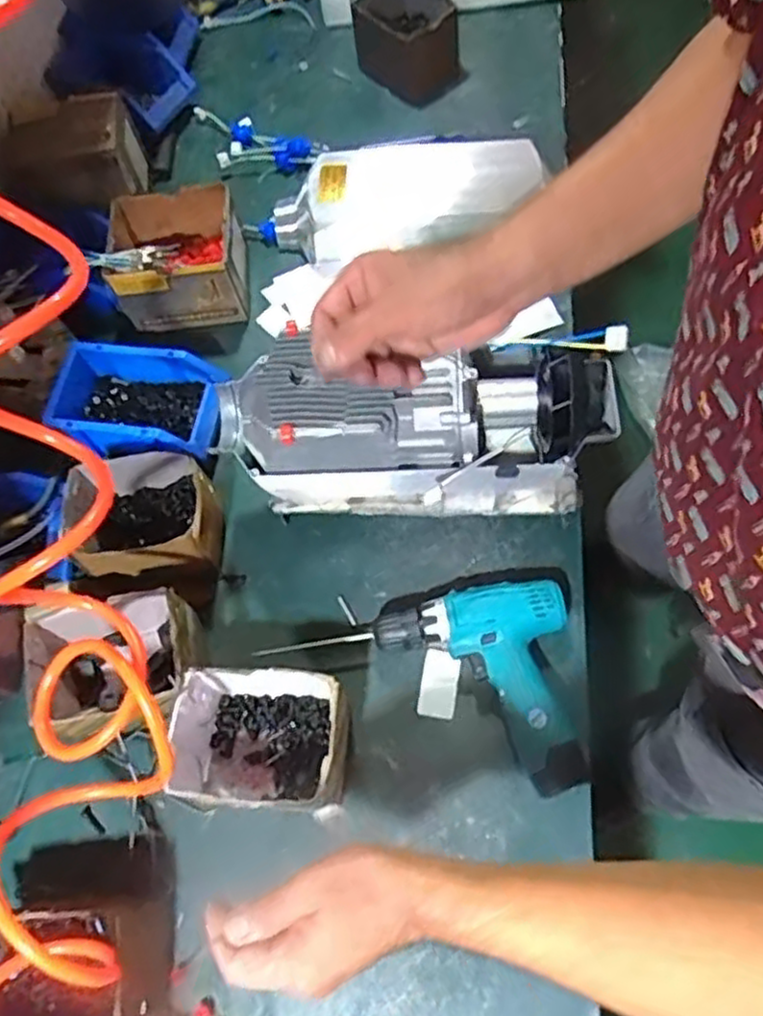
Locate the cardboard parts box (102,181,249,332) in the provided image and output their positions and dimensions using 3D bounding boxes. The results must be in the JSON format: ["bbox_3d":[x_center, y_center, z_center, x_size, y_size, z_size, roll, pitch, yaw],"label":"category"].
[{"bbox_3d":[-0.252,-0.313,0.925,0.152,0.100,0.142,-11,64,2],"label":"cardboard parts box"}]

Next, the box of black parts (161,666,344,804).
[{"bbox_3d":[-0.109,0.210,0.668,0.152,0.094,0.114,-1,65,6],"label":"box of black parts"}]

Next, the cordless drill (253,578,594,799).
[{"bbox_3d":[0.041,0.178,0.690,0.291,0.053,0.200,-10,64,3],"label":"cordless drill"}]

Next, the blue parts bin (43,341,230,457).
[{"bbox_3d":[-0.277,-0.119,0.843,0.185,0.073,0.120,4,66,9],"label":"blue parts bin"}]

